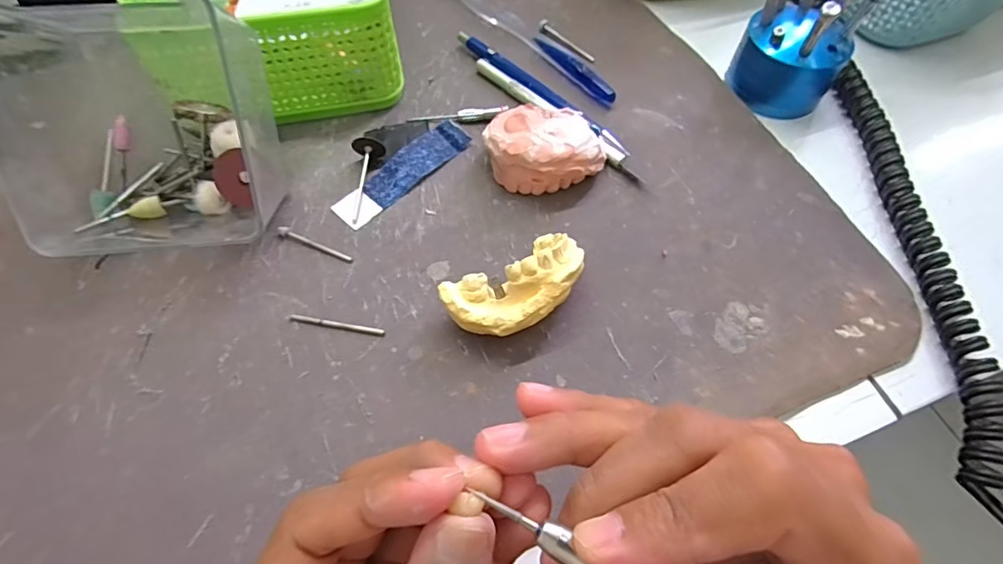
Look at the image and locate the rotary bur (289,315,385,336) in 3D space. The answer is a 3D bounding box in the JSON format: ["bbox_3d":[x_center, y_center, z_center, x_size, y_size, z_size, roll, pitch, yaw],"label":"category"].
[{"bbox_3d":[-0.075,0.019,0.230,0.043,0.004,0.004,9,60,3],"label":"rotary bur"}]

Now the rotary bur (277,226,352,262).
[{"bbox_3d":[-0.092,-0.019,0.251,0.040,0.004,0.005,22,62,10],"label":"rotary bur"}]

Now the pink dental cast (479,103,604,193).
[{"bbox_3d":[0.022,-0.072,0.269,0.059,0.033,0.043,-11,61,-8],"label":"pink dental cast"}]

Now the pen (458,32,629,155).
[{"bbox_3d":[0.022,-0.116,0.308,0.009,0.010,0.137,-39,68,-21],"label":"pen"}]

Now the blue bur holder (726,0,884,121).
[{"bbox_3d":[0.175,-0.143,0.296,0.056,0.066,0.059,34,64,16],"label":"blue bur holder"}]

